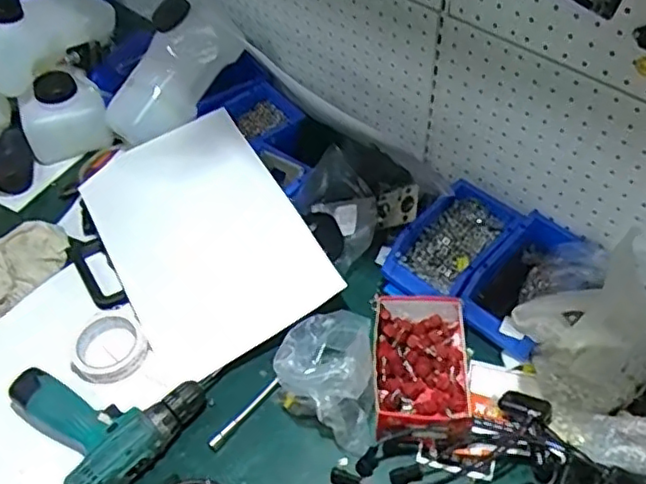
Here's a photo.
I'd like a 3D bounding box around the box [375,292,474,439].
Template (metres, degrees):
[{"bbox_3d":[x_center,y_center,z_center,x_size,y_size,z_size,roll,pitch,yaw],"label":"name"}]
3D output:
[{"bbox_3d":[0.121,0.154,0.797,0.117,0.049,0.186,0,51,3],"label":"box"}]

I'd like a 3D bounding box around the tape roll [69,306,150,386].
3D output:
[{"bbox_3d":[-0.287,0.135,0.850,0.097,0.031,0.111,-25,54,-17],"label":"tape roll"}]

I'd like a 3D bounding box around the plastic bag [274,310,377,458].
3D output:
[{"bbox_3d":[0.003,0.156,0.771,0.113,0.092,0.166,-3,51,0],"label":"plastic bag"}]

